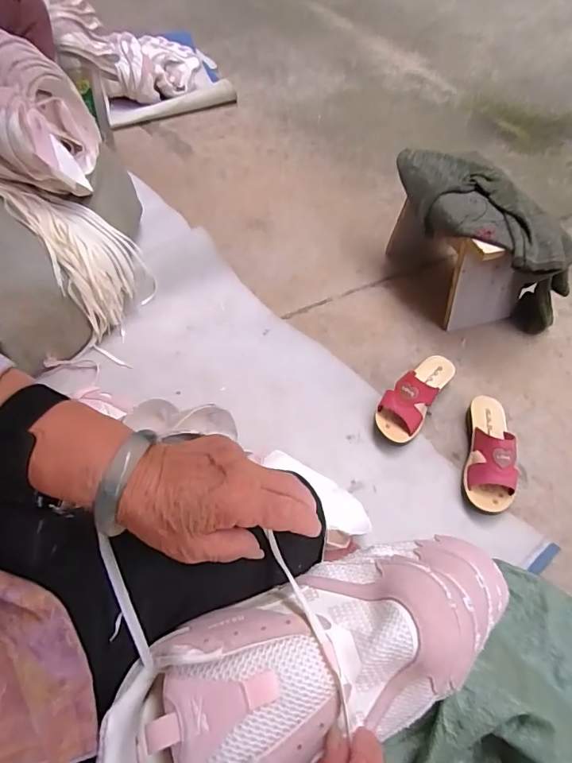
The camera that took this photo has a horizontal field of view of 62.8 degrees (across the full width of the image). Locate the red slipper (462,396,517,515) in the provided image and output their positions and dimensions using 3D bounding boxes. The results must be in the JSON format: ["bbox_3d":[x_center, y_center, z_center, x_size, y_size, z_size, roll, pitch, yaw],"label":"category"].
[{"bbox_3d":[0.359,0.117,0.830,0.079,0.084,0.223,8,54,6],"label":"red slipper"}]

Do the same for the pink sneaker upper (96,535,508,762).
[{"bbox_3d":[0.027,0.191,0.322,0.292,0.073,0.111,-20,57,-16],"label":"pink sneaker upper"}]

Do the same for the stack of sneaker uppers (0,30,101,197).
[{"bbox_3d":[-0.577,-0.551,0.946,0.385,0.180,0.301,16,59,-16],"label":"stack of sneaker uppers"}]

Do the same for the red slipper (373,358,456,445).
[{"bbox_3d":[0.248,0.018,0.896,0.083,0.081,0.218,30,61,21],"label":"red slipper"}]

